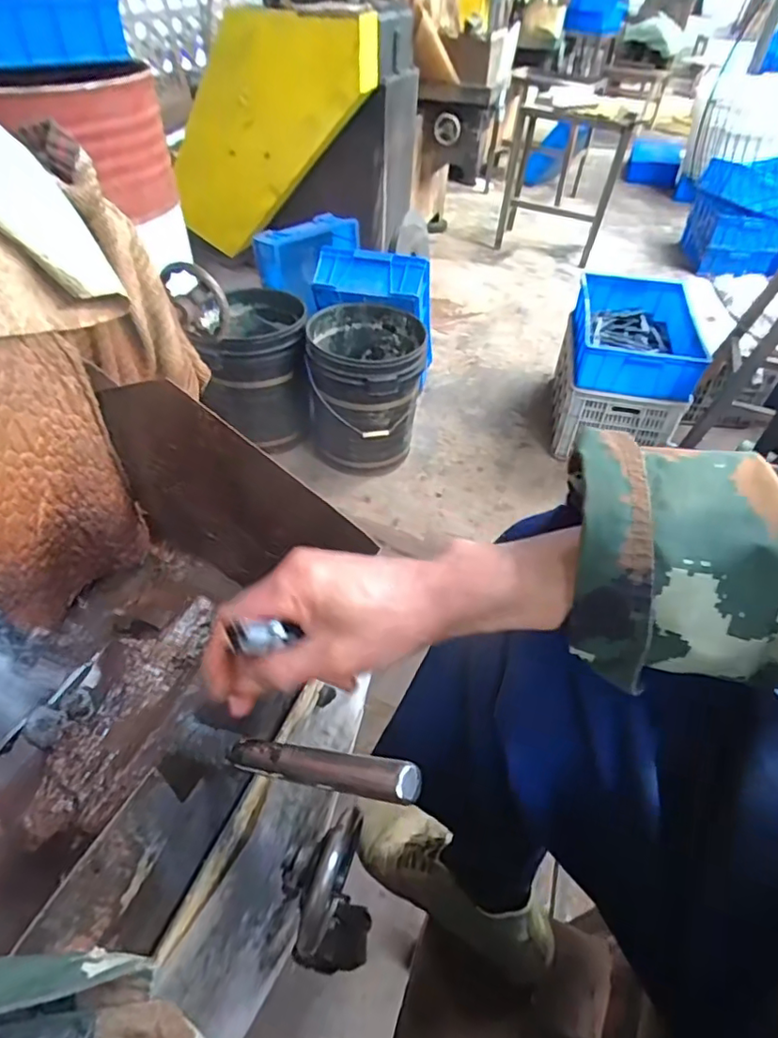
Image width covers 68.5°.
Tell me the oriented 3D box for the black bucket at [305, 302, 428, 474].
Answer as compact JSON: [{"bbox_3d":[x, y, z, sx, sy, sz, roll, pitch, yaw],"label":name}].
[{"bbox_3d":[-0.084,-0.398,1.840,0.337,0.424,0.371,3,45,-2],"label":"black bucket"}]

